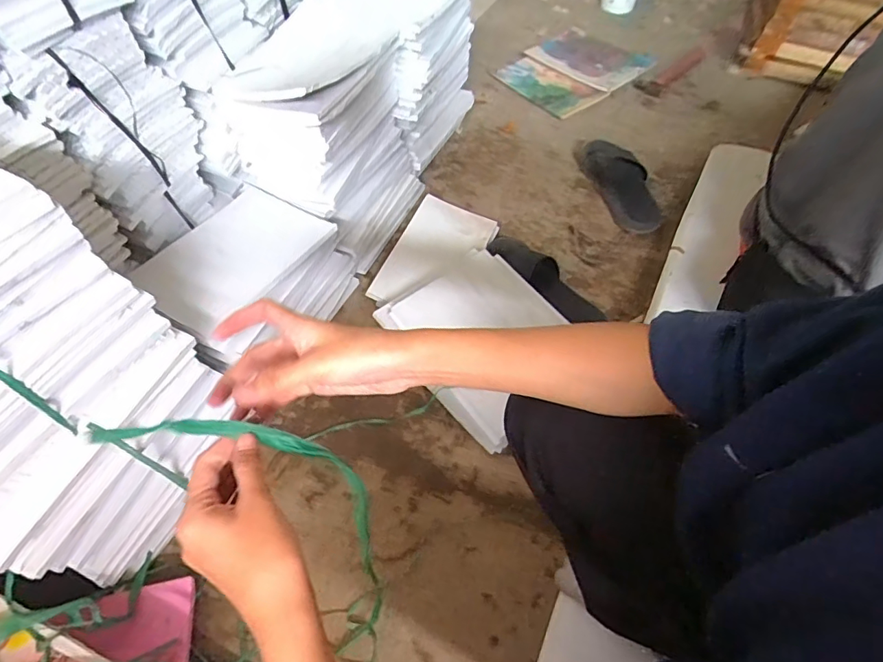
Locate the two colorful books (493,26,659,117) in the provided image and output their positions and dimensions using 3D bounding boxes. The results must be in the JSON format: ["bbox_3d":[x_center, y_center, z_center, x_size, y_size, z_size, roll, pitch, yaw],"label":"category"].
[{"bbox_3d":[0.368,-0.742,1.384,0.287,0.027,0.464,40,61,19],"label":"two colorful books"}]

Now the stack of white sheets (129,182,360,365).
[{"bbox_3d":[-0.316,-0.094,0.822,0.207,0.158,0.280,32,62,20],"label":"stack of white sheets"}]

